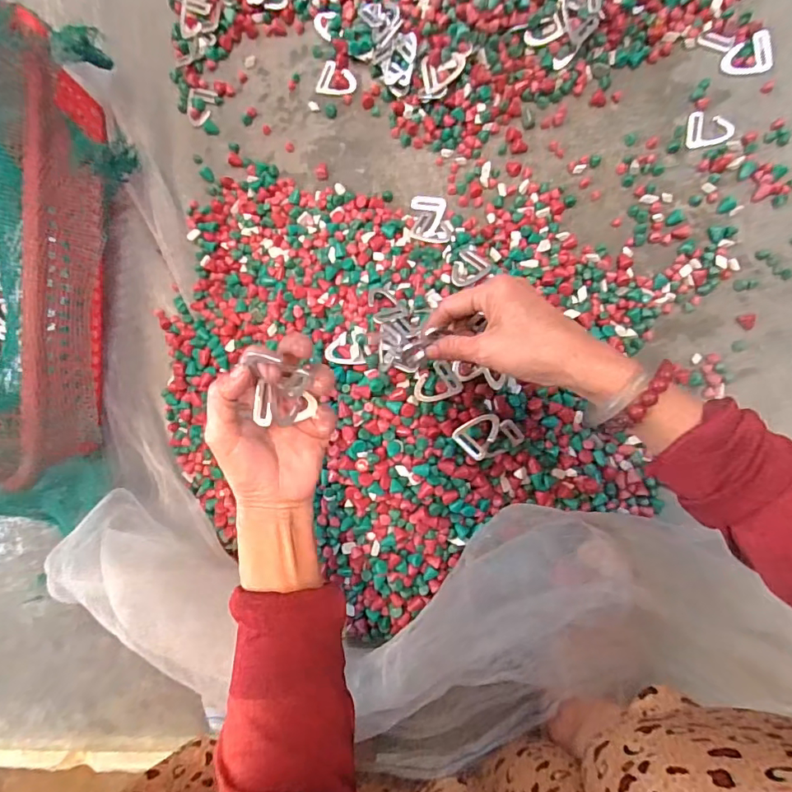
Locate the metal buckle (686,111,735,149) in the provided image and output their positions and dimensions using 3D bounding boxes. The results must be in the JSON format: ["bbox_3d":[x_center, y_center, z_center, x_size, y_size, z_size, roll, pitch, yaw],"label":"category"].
[{"bbox_3d":[0.319,-0.268,0.491,0.044,0.005,0.036,11,92,6],"label":"metal buckle"}]

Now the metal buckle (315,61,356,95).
[{"bbox_3d":[-0.064,-0.350,0.538,0.043,0.005,0.033,18,93,6],"label":"metal buckle"}]

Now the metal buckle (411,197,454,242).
[{"bbox_3d":[0.037,-0.192,0.525,0.042,0.006,0.050,-1,91,6],"label":"metal buckle"}]

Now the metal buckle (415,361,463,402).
[{"bbox_3d":[0.038,-0.008,0.453,0.039,0.007,0.034,-40,86,7],"label":"metal buckle"}]

